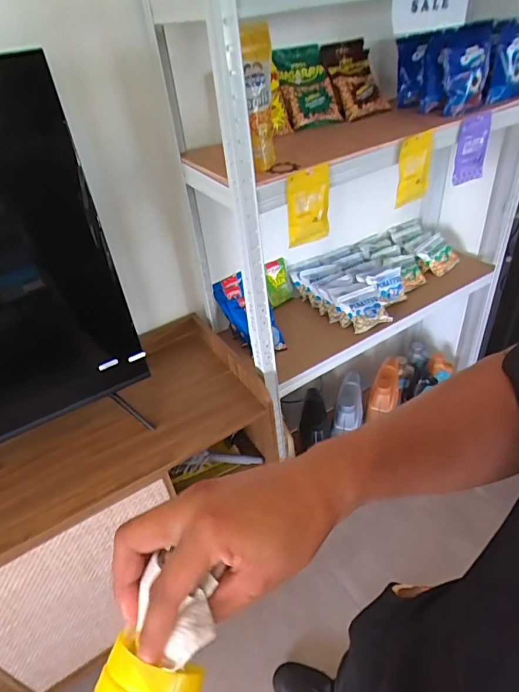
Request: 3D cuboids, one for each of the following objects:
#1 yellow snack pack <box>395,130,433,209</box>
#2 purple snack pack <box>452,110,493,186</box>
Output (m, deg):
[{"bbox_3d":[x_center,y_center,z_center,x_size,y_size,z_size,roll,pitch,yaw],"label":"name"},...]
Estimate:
[{"bbox_3d":[0.339,-0.384,0.975,0.103,0.181,0.022,-31,56,-16],"label":"yellow snack pack"},{"bbox_3d":[0.505,-0.464,1.059,0.115,0.155,0.018,-27,44,-20],"label":"purple snack pack"}]

